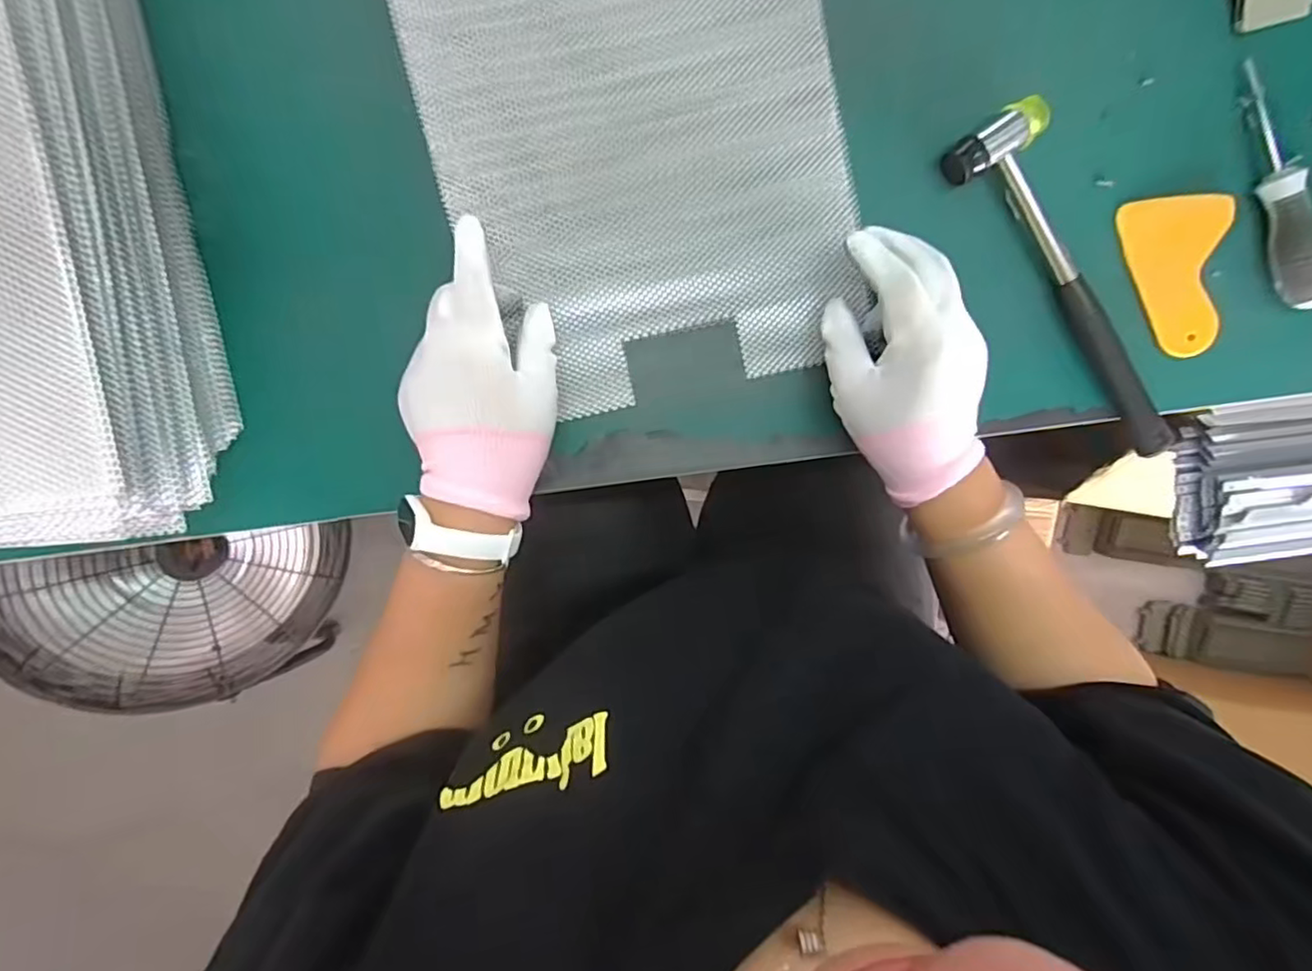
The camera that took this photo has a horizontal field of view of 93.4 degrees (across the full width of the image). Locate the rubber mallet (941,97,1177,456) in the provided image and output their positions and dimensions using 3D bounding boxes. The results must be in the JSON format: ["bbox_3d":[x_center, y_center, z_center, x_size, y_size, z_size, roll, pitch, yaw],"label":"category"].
[{"bbox_3d":[0.273,-0.126,0.404,0.060,0.024,0.243,-35,98,4],"label":"rubber mallet"}]

